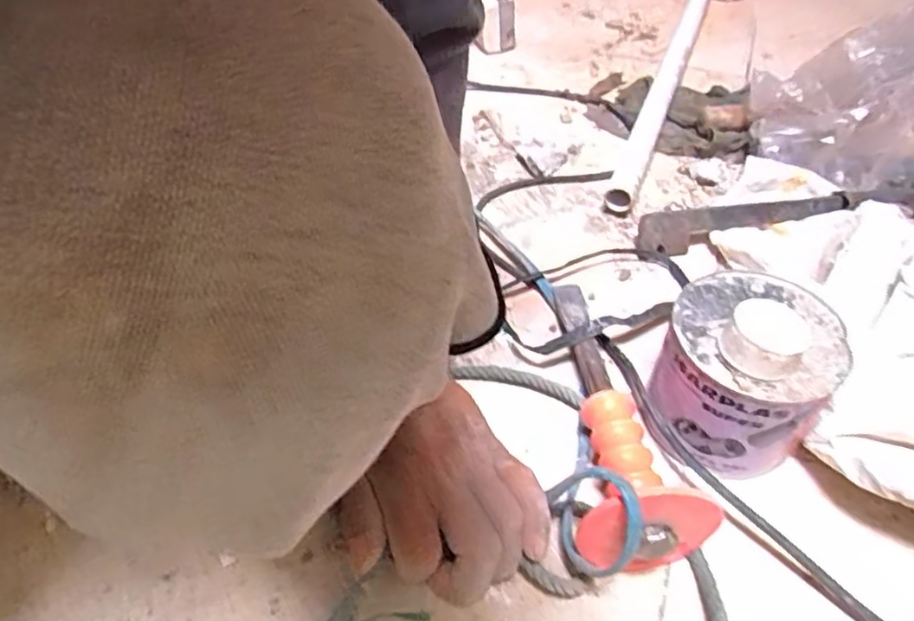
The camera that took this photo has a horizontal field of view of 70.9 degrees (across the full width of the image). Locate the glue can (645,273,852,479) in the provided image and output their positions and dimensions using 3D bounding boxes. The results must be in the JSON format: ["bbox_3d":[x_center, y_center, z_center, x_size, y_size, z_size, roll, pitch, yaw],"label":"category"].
[{"bbox_3d":[0.174,0.030,0.388,0.096,0.101,0.105,24,54,19],"label":"glue can"}]

